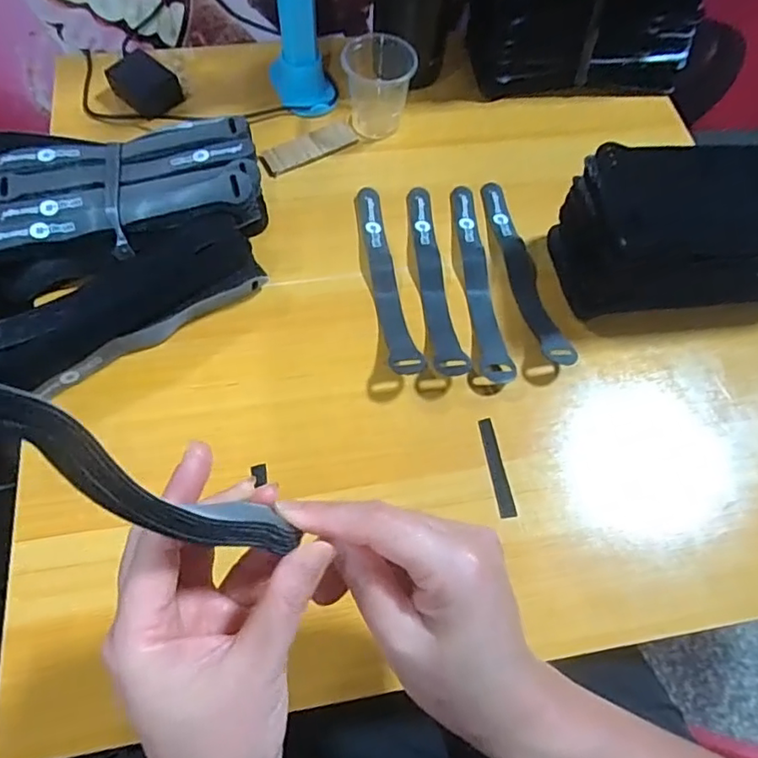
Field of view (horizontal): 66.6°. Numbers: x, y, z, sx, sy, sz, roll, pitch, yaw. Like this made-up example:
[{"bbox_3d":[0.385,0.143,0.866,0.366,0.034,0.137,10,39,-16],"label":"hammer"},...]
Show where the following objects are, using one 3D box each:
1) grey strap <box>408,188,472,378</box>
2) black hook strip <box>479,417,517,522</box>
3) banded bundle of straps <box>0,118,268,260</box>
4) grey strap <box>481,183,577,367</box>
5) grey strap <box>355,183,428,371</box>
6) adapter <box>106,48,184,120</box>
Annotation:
[{"bbox_3d":[0.045,-0.085,0.459,0.023,0.014,0.189,-3,61,-5],"label":"grey strap"},{"bbox_3d":[0.080,0.060,0.394,0.011,0.004,0.069,-7,62,-7],"label":"black hook strip"},{"bbox_3d":[-0.202,-0.152,0.465,0.210,0.044,0.132,-8,62,-7],"label":"banded bundle of straps"},{"bbox_3d":[0.116,-0.094,0.467,0.024,0.016,0.196,-6,62,-6],"label":"grey strap"},{"bbox_3d":[0.004,-0.086,0.456,0.023,0.020,0.190,-7,62,-7],"label":"grey strap"},{"bbox_3d":[-0.227,-0.285,0.556,0.065,0.030,0.048,43,70,15],"label":"adapter"}]

